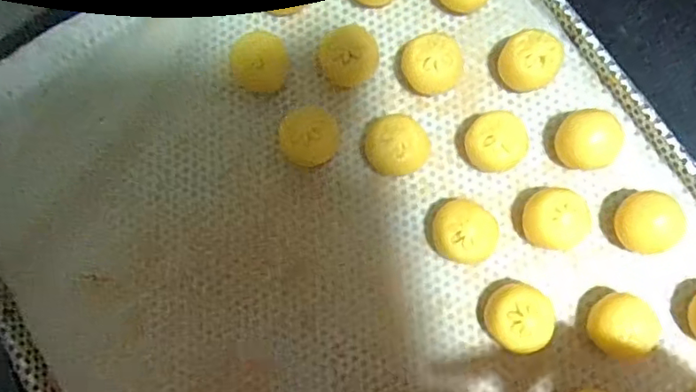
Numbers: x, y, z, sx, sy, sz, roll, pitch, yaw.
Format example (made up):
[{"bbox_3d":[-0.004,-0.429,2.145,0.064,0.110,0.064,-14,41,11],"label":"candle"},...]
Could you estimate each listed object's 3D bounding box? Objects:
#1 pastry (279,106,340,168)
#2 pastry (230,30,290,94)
[{"bbox_3d":[-0.018,-0.027,0.259,0.025,0.022,0.026,0,82,2],"label":"pastry"},{"bbox_3d":[-0.042,-0.064,0.269,0.027,0.022,0.024,-20,82,0],"label":"pastry"}]

